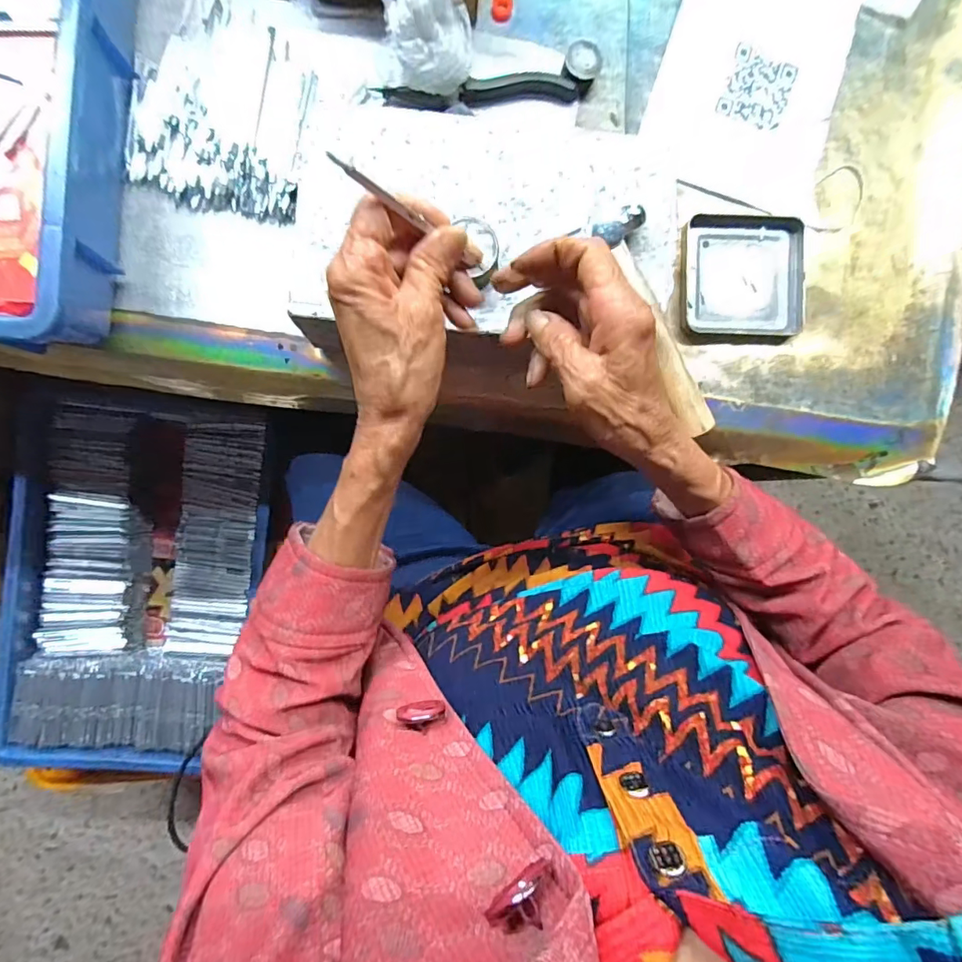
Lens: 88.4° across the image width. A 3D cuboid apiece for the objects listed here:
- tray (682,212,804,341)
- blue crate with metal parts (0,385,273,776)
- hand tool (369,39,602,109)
[{"bbox_3d":[0.213,-0.167,0.403,0.098,0.010,0.107,2,89,-3],"label":"tray"},{"bbox_3d":[-0.401,0.124,0.594,0.268,0.087,0.433,6,88,-3],"label":"blue crate with metal parts"},{"bbox_3d":[0.009,-0.313,0.393,0.180,0.016,0.036,-12,89,-3],"label":"hand tool"}]

